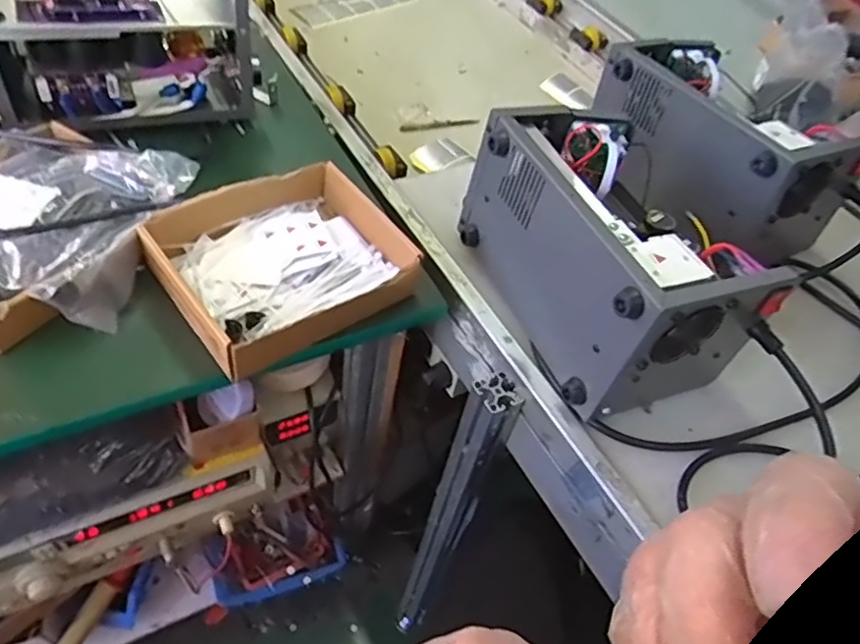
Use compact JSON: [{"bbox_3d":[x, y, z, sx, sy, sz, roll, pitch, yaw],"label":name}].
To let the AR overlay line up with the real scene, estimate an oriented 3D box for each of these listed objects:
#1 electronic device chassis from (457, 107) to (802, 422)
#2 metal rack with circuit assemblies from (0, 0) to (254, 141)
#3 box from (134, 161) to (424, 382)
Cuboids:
[{"bbox_3d":[0.174,-0.073,0.631,0.183,0.156,0.282,-12,54,-21],"label":"electronic device chassis"},{"bbox_3d":[-0.353,-0.334,0.730,0.273,0.213,0.143,-14,55,-22],"label":"metal rack with circuit assemblies"},{"bbox_3d":[-0.144,-0.063,0.623,0.218,0.052,0.200,-28,60,-30],"label":"box"}]

